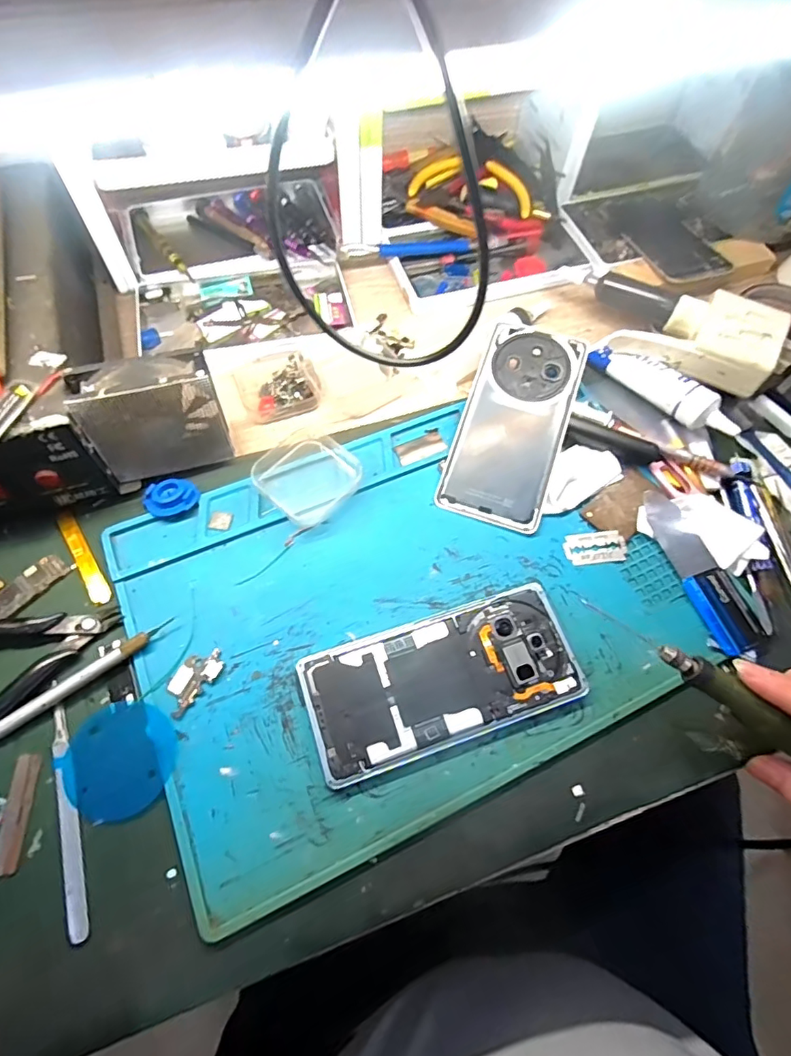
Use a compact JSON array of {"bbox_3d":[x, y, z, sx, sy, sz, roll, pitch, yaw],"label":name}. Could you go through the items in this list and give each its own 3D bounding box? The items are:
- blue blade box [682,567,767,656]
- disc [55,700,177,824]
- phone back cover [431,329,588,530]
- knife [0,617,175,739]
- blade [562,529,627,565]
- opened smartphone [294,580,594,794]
[{"bbox_3d":[0.216,0.053,0.343,0.032,0.004,0.054,-17,67,-11],"label":"blue blade box"},{"bbox_3d":[-0.155,0.130,0.293,0.061,0.004,0.060,1,65,-2],"label":"disc"},{"bbox_3d":[0.089,-0.079,0.390,0.075,0.004,0.161,18,77,9],"label":"phone back cover"},{"bbox_3d":[-0.194,0.095,0.302,0.136,0.010,0.009,-33,70,-17],"label":"knife"},{"bbox_3d":[0.138,0.013,0.363,0.042,0.004,0.024,-7,71,-2],"label":"blade"},{"bbox_3d":[0.029,0.090,0.316,0.161,0.010,0.074,-16,67,-10],"label":"opened smartphone"}]

